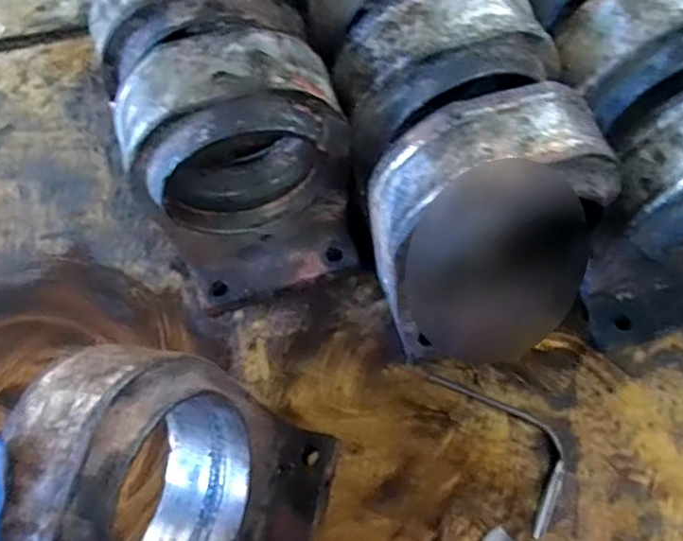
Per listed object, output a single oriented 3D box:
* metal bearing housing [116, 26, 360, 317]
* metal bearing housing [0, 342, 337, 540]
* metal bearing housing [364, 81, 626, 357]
[{"bbox_3d":[-0.103,-0.103,0.686,0.212,0.309,0.164,-18,67,-4],"label":"metal bearing housing"},{"bbox_3d":[-0.134,0.200,0.547,0.115,0.317,0.202,9,65,32],"label":"metal bearing housing"},{"bbox_3d":[0.147,-0.028,0.638,0.219,0.296,0.146,-7,66,0],"label":"metal bearing housing"}]

